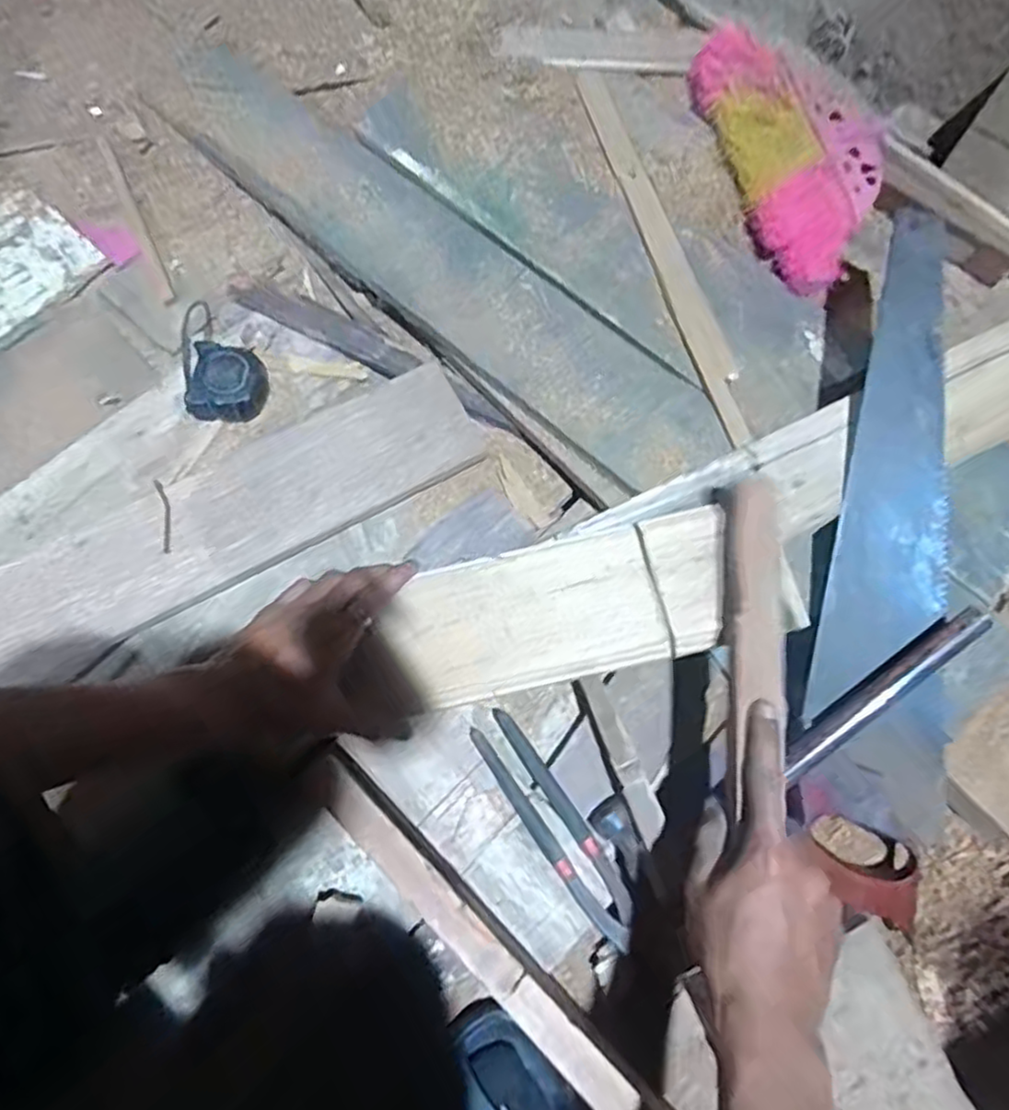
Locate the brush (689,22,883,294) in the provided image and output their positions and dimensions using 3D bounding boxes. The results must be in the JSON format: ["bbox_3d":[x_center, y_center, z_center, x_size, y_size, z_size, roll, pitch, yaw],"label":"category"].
[{"bbox_3d":[0.293,-0.399,0.678,0.156,0.056,0.287,-12,71,-7],"label":"brush"}]

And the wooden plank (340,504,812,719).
[{"bbox_3d":[0.060,0.037,0.521,0.297,0.022,0.104,-13,71,1],"label":"wooden plank"}]

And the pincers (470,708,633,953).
[{"bbox_3d":[0.040,0.210,0.544,0.041,0.016,0.191,-32,74,-13],"label":"pincers"}]

